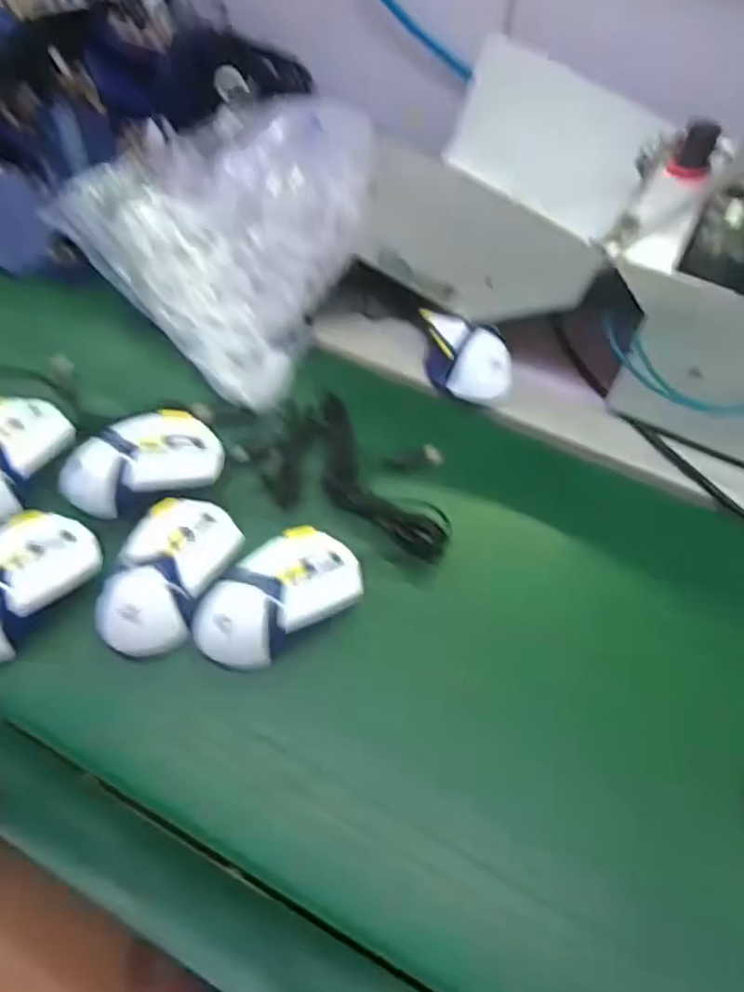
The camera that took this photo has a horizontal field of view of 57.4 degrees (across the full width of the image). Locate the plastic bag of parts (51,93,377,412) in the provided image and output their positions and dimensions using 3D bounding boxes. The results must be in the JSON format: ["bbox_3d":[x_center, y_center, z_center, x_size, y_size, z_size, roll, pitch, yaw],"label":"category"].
[{"bbox_3d":[-0.115,-0.258,0.637,0.263,0.110,0.267,36,62,22],"label":"plastic bag of parts"}]

